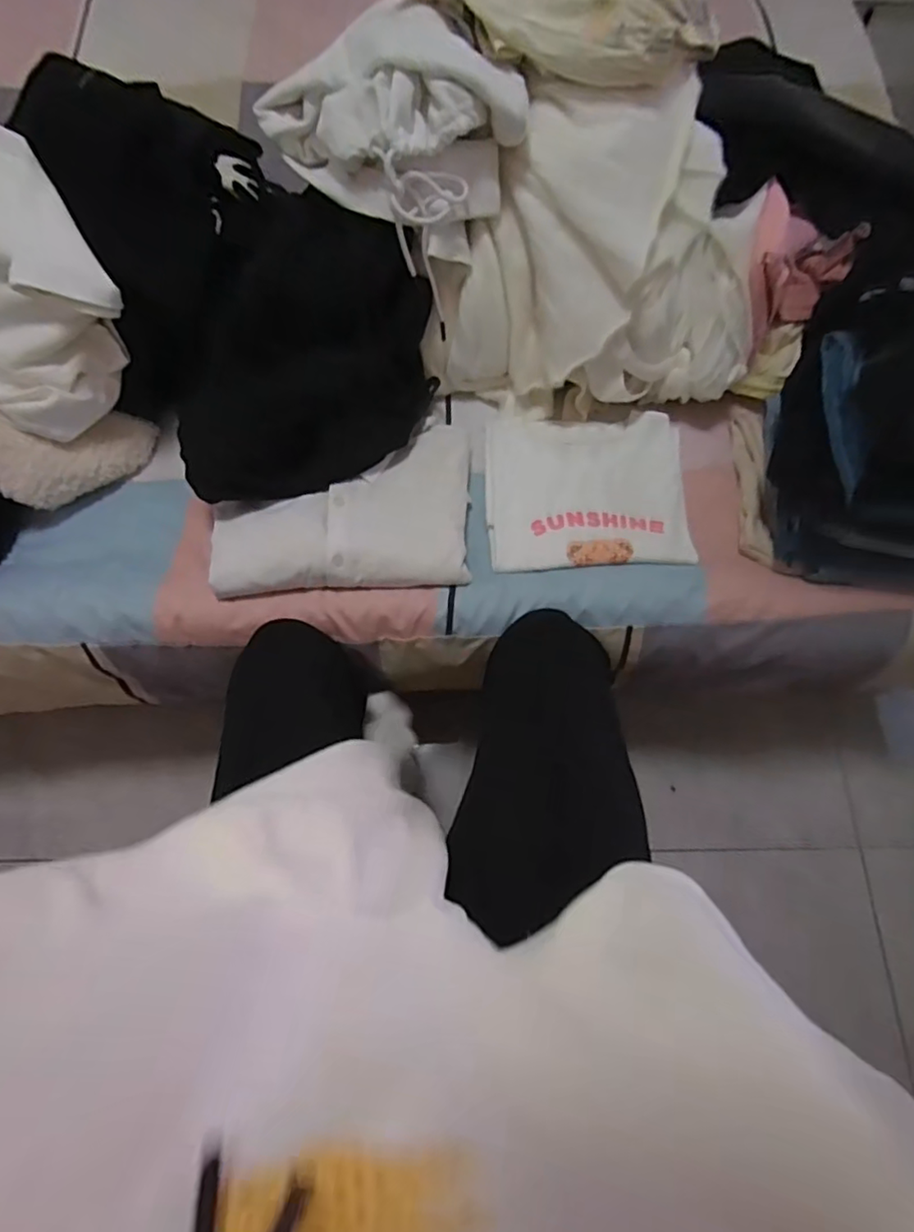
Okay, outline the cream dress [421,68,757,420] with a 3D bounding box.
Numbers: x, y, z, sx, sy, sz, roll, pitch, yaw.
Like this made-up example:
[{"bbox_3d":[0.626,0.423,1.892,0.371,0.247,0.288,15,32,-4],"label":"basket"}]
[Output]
[{"bbox_3d":[0.159,-0.401,0.698,0.369,0.253,0.196,-1,71,-2],"label":"cream dress"}]

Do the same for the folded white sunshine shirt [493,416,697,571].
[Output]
[{"bbox_3d":[0.161,-0.159,0.743,0.243,0.027,0.216,-2,71,-2],"label":"folded white sunshine shirt"}]

